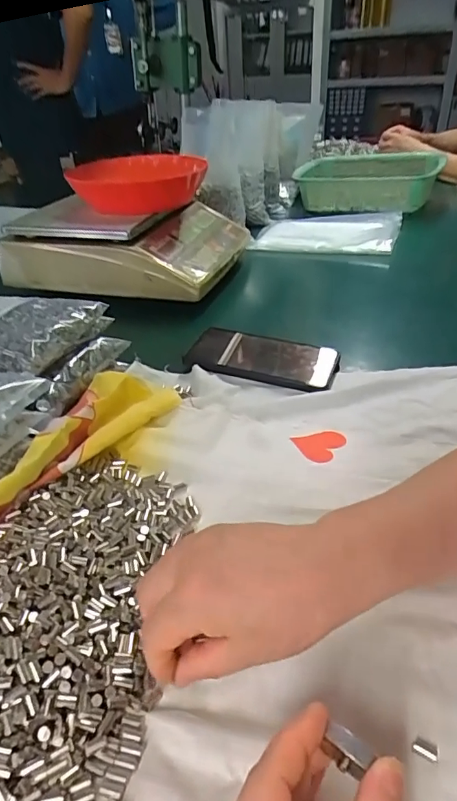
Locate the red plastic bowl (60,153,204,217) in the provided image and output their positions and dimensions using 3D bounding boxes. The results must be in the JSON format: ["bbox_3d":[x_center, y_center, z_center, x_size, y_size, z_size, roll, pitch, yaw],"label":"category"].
[{"bbox_3d":[-0.133,-0.336,0.755,0.186,0.054,0.186,-2,35,2],"label":"red plastic bowl"}]

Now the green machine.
[{"bbox_3d":[-0.167,-0.937,1.352,0.193,0.158,0.085,-7,66,-11],"label":"green machine"}]

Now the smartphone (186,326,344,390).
[{"bbox_3d":[0.038,-0.050,0.540,0.163,0.016,0.082,10,37,18],"label":"smartphone"}]

